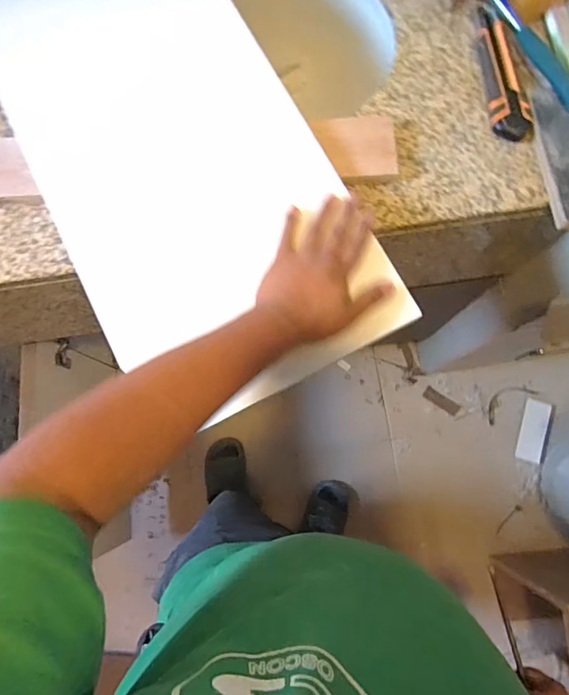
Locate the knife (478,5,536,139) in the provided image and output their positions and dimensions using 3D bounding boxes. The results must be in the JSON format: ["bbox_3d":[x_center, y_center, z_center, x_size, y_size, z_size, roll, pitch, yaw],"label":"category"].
[{"bbox_3d":[0.269,-0.351,0.562,0.040,0.022,0.193,-6,79,0],"label":"knife"}]

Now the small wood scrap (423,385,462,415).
[{"bbox_3d":[0.488,0.166,1.389,0.122,0.014,0.041,32,90,-3],"label":"small wood scrap"}]

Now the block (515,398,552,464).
[{"bbox_3d":[0.743,0.249,1.333,0.077,0.022,0.179,16,79,4],"label":"block"}]

